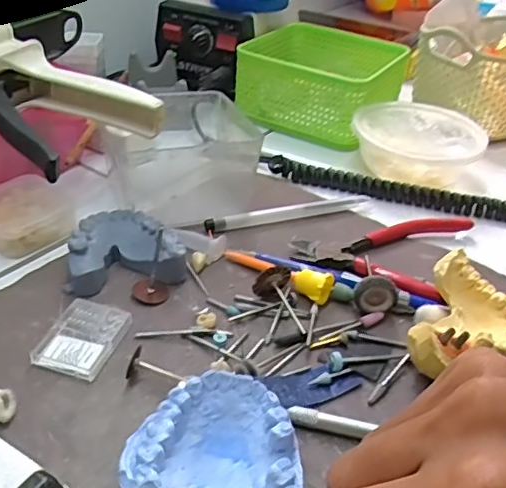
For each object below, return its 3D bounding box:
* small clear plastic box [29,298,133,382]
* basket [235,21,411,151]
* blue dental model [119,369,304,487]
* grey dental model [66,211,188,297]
[{"bbox_3d":[-0.088,0.048,0.298,0.037,0.007,0.045,14,37,11],"label":"small clear plastic box"},{"bbox_3d":[0.069,-0.159,0.558,0.130,0.059,0.139,23,40,23],"label":"basket"},{"bbox_3d":[-0.014,0.085,0.237,0.067,0.029,0.055,10,36,6],"label":"blue dental model"},{"bbox_3d":[-0.077,0.003,0.346,0.065,0.024,0.054,-7,38,-16],"label":"grey dental model"}]

